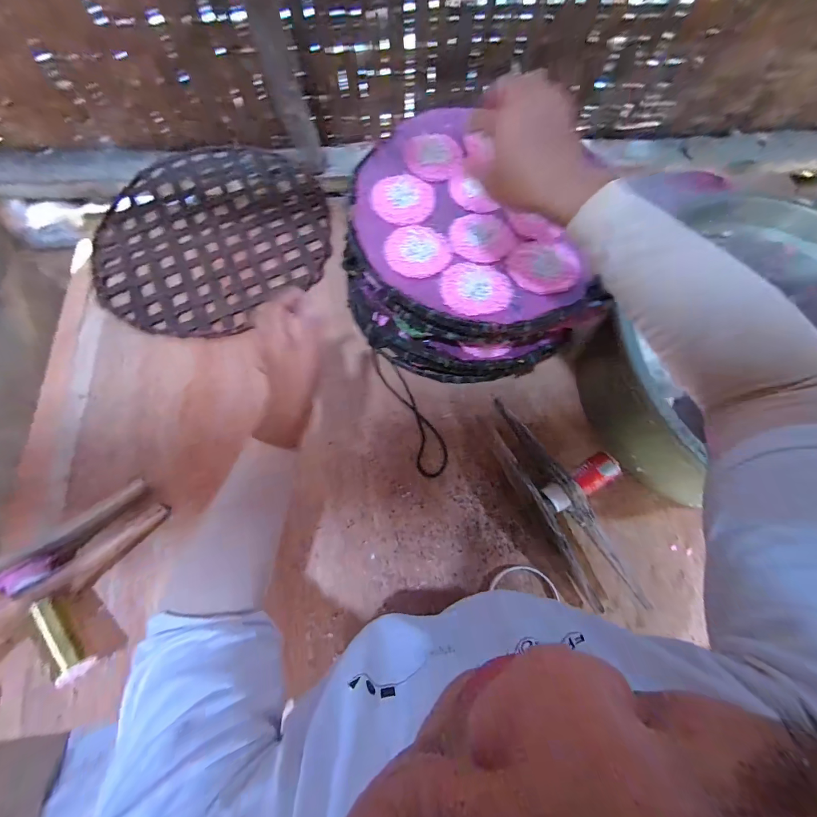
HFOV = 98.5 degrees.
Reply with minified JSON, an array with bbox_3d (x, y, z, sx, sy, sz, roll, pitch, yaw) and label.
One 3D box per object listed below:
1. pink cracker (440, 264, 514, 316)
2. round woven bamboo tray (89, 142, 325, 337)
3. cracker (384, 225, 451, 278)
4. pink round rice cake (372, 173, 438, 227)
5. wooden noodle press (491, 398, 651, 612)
[{"bbox_3d":[0.079,-0.139,0.409,0.082,0.007,0.074,6,72,1],"label":"pink cracker"},{"bbox_3d":[-0.325,-0.300,0.594,0.368,0.012,0.391,1,71,-2],"label":"round woven bamboo tray"},{"bbox_3d":[0.011,-0.194,0.430,0.078,0.010,0.081,0,72,-1],"label":"cracker"},{"bbox_3d":[-0.007,-0.274,0.462,0.079,0.006,0.081,0,72,-1],"label":"pink round rice cake"},{"bbox_3d":[0.210,0.125,0.436,0.123,0.066,0.241,-25,74,-9],"label":"wooden noodle press"}]

